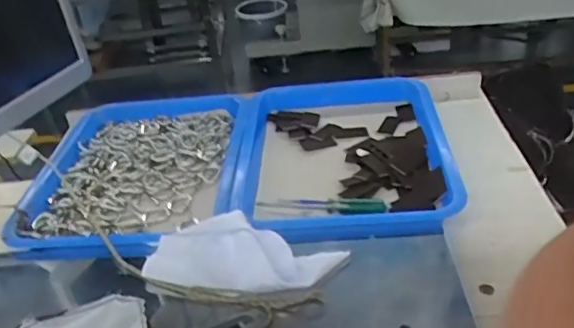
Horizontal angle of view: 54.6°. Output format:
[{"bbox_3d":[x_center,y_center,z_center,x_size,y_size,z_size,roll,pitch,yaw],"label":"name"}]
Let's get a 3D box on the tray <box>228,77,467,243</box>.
[{"bbox_3d":[0.060,-0.020,0.624,0.236,0.040,0.299,-4,34,5],"label":"tray"}]

